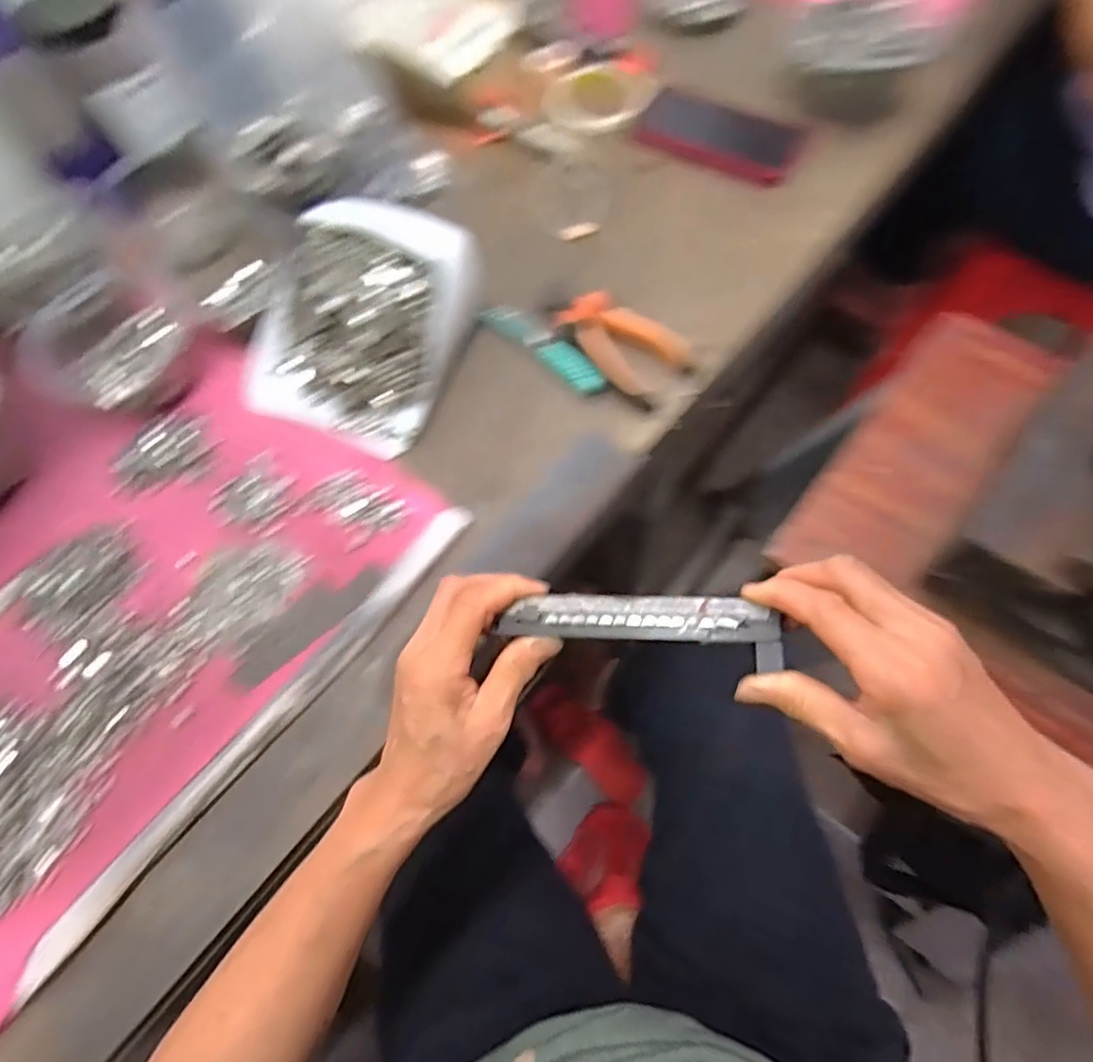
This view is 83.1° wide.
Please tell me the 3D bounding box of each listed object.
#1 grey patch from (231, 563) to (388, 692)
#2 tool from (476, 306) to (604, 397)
[{"bbox_3d":[-0.168,0.062,0.435,0.120,0.004,0.033,-39,72,-12],"label":"grey patch"},{"bbox_3d":[-0.001,-0.153,0.513,0.124,0.017,0.032,42,76,17],"label":"tool"}]

